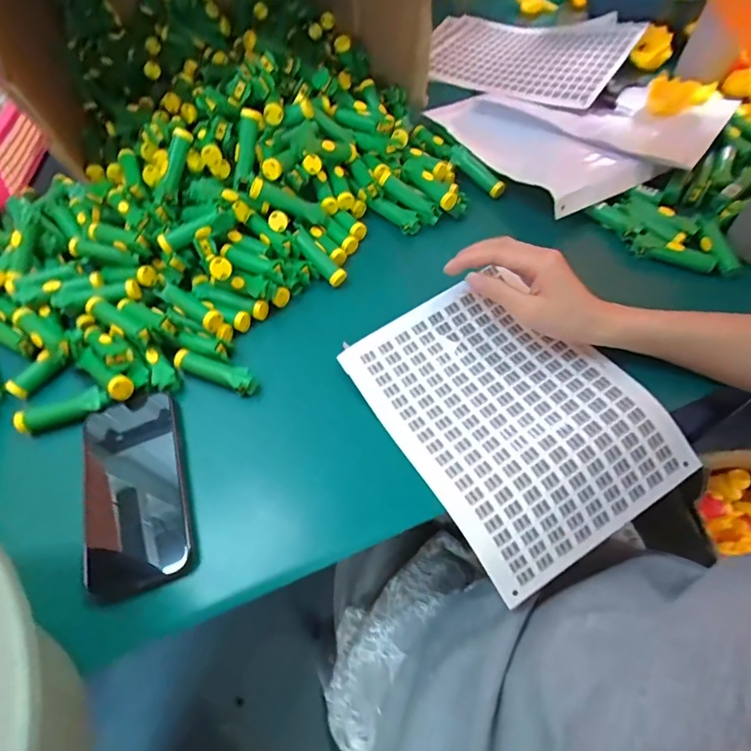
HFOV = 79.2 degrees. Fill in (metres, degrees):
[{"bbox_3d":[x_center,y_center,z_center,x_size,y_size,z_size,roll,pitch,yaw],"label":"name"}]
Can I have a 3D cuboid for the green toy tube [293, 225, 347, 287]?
[{"bbox_3d":[-0.060,-0.125,0.479,0.019,0.015,0.072,-42,85,-18],"label":"green toy tube"}]

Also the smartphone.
[{"bbox_3d":[-0.201,0.092,0.380,0.077,0.010,0.165,-12,62,-17],"label":"smartphone"}]

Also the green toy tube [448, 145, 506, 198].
[{"bbox_3d":[0.123,-0.249,0.555,0.019,0.026,0.089,-39,64,-18],"label":"green toy tube"}]

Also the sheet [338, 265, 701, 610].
[{"bbox_3d":[0.120,0.031,0.413,0.200,0.032,0.256,-32,68,-15],"label":"sheet"}]

